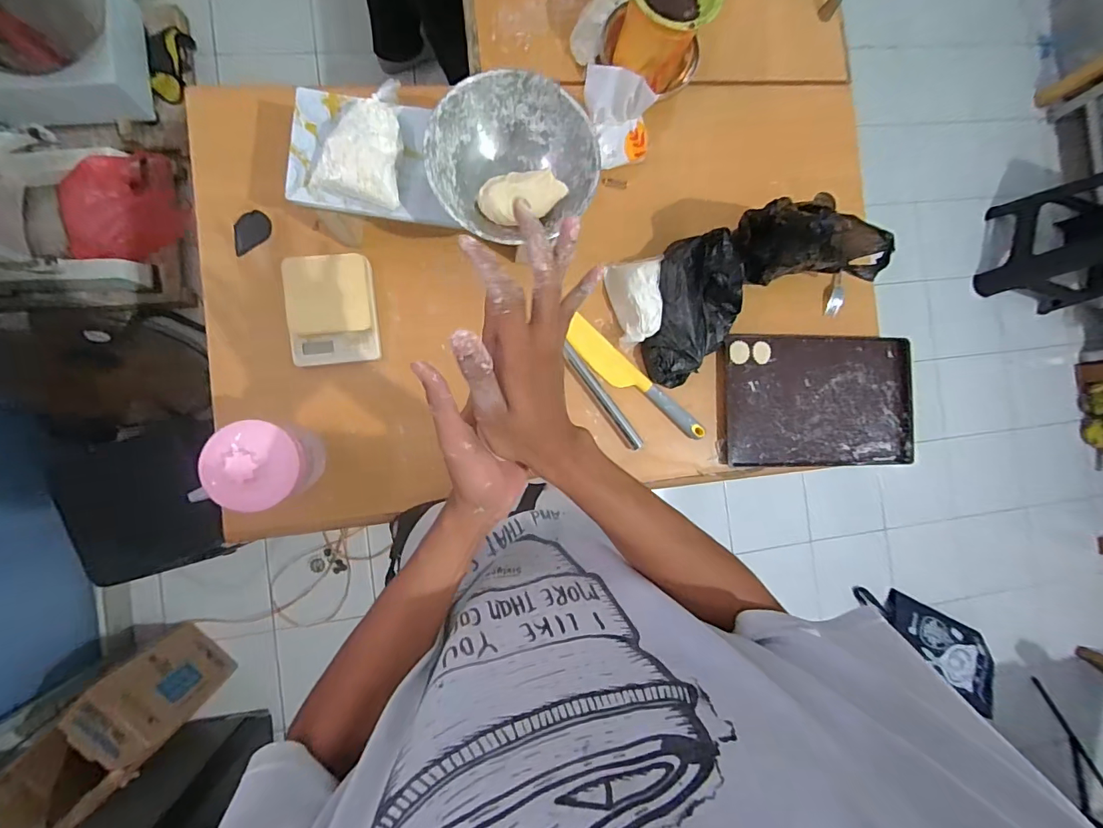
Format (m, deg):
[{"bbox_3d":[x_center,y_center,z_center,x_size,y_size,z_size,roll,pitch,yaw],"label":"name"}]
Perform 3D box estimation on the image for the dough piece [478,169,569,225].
[{"bbox_3d":[-0.039,-0.291,0.624,0.112,0.031,0.067,1,88,-8],"label":"dough piece"}]

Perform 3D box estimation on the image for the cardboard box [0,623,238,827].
[{"bbox_3d":[-1.036,0.734,1.136,0.291,0.451,0.227,-37,93,-7],"label":"cardboard box"}]

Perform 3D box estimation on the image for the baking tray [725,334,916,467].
[{"bbox_3d":[0.504,-0.024,0.866,0.373,0.027,0.240,0,88,-8],"label":"baking tray"}]

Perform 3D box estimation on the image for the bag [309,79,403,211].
[{"bbox_3d":[-0.258,-0.371,0.619,0.113,0.039,0.169,6,88,-8],"label":"bag"}]

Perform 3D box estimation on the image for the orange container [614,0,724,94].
[{"bbox_3d":[0.176,-0.623,0.749,0.129,0.168,0.114,33,84,-6],"label":"orange container"}]

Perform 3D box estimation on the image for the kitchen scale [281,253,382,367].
[{"bbox_3d":[-0.353,-0.168,0.743,0.132,0.027,0.169,-5,89,-8],"label":"kitchen scale"}]

